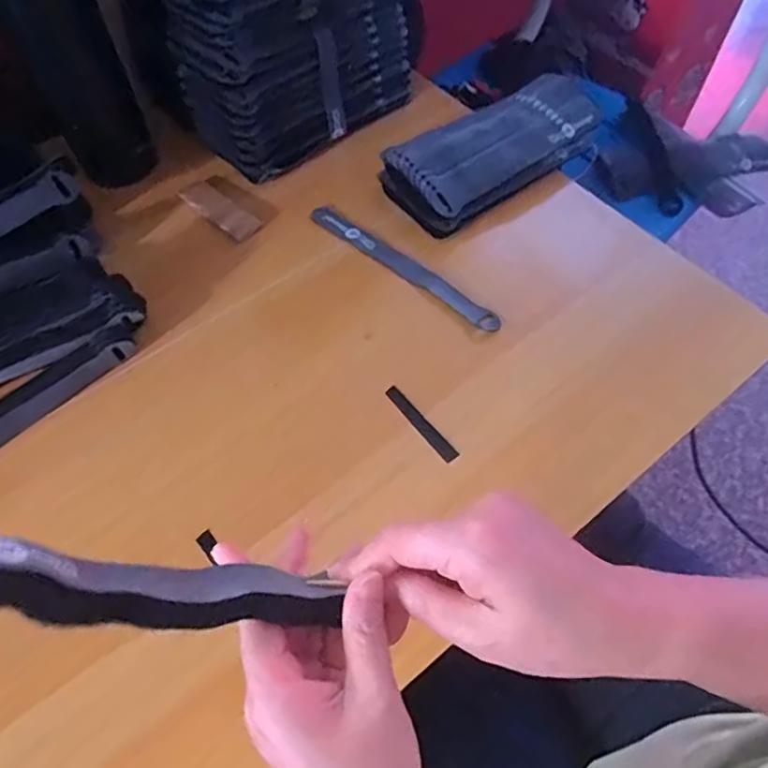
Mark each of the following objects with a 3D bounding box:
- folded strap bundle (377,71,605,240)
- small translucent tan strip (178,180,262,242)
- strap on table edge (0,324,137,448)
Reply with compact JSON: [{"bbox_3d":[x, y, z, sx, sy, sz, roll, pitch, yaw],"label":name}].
[{"bbox_3d":[0.101,-0.218,0.540,0.205,0.033,0.090,-38,66,-19],"label":"folded strap bundle"},{"bbox_3d":[-0.148,-0.159,0.538,0.086,0.007,0.029,39,67,21],"label":"small translucent tan strip"},{"bbox_3d":[-0.258,0.020,0.419,0.030,0.024,0.180,40,68,21],"label":"strap on table edge"}]

